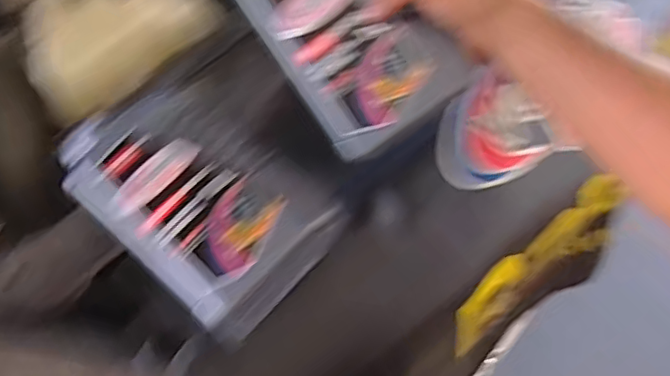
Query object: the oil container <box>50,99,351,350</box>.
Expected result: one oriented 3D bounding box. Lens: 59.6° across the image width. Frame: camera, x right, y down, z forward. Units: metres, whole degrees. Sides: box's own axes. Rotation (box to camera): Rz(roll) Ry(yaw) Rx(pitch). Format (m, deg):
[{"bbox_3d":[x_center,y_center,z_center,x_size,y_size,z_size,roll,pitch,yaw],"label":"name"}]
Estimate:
[{"bbox_3d":[-0.115,-0.001,0.463,0.226,0.047,0.130,37,68,18],"label":"oil container"}]

